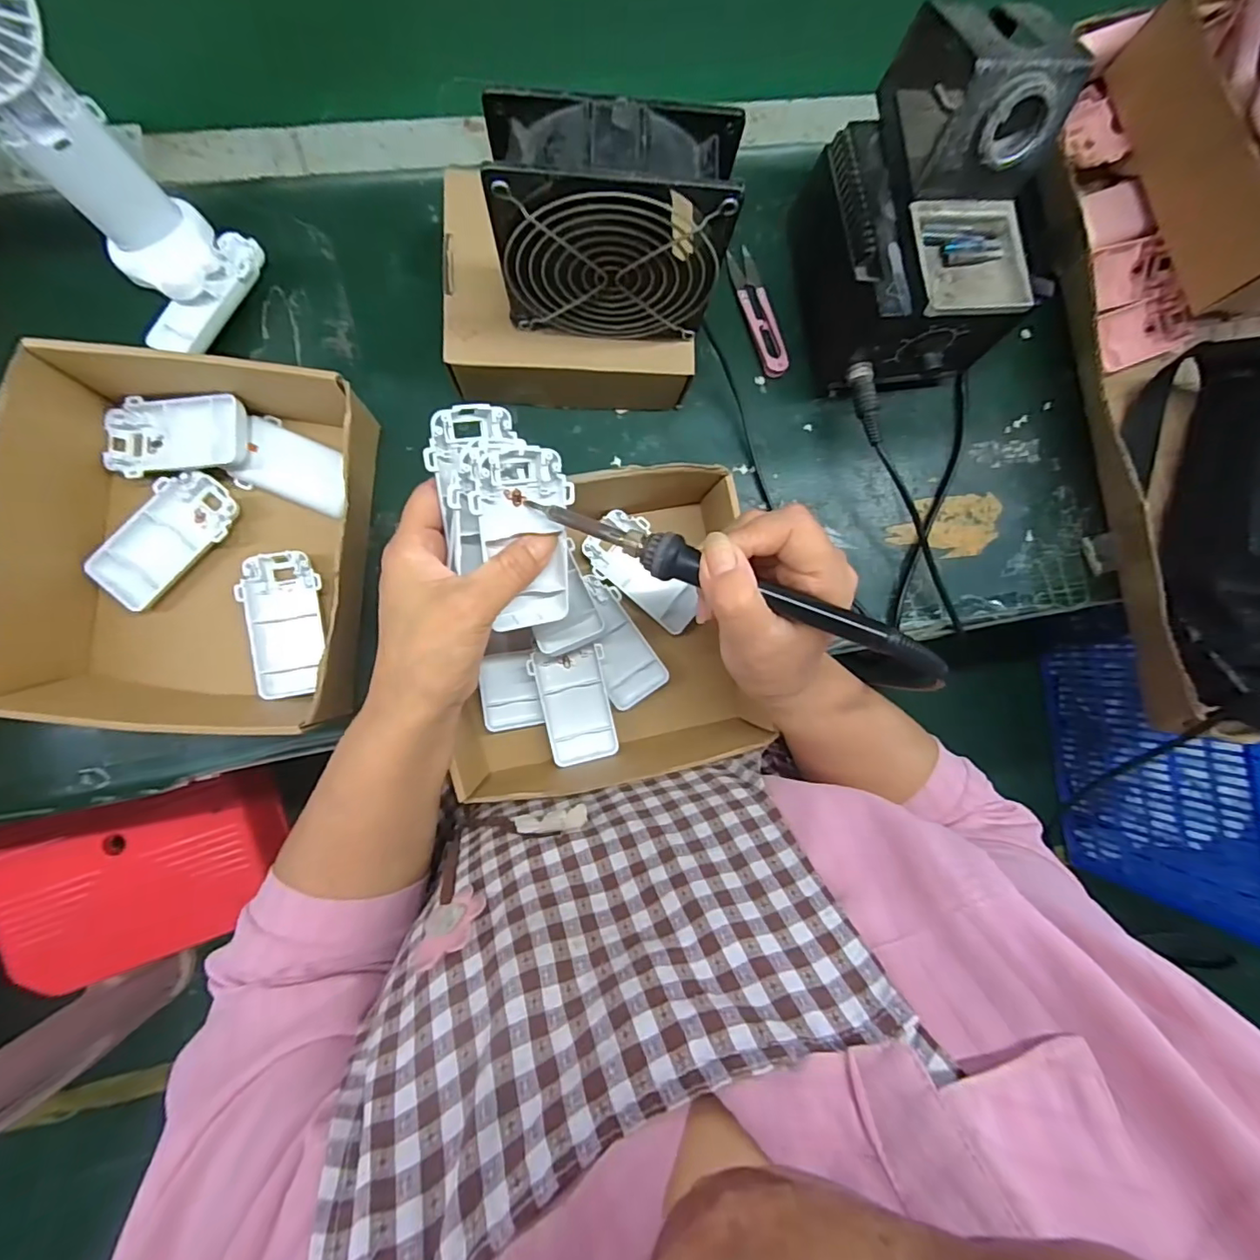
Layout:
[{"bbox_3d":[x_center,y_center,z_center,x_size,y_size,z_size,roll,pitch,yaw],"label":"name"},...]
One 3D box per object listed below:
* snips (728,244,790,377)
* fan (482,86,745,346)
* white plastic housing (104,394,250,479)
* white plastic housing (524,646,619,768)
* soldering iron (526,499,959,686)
[{"bbox_3d":[0.100,-0.248,0.427,0.023,0.008,0.104,-17,90,-7],"label":"snips"},{"bbox_3d":[-0.011,-0.214,0.300,0.117,0.115,0.042,1,88,-7],"label":"fan"},{"bbox_3d":[-0.297,-0.126,0.361,0.094,0.020,0.048,0,88,9],"label":"white plastic housing"},{"bbox_3d":[-0.038,0.053,0.380,0.049,0.013,0.078,-10,89,-7],"label":"white plastic housing"},{"bbox_3d":[0.043,-0.022,0.260,0.209,0.017,0.019,23,85,10],"label":"soldering iron"}]

